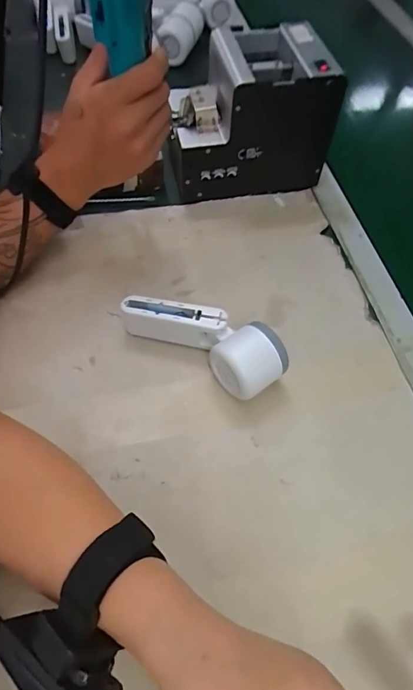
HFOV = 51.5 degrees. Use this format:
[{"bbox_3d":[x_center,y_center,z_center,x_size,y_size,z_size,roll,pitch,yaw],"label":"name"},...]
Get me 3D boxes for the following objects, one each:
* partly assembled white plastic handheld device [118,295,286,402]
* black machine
[{"bbox_3d":[-0.003,-0.010,0.415,0.165,0.052,0.057,32,62,15],"label":"partly assembled white plastic handheld device"},{"bbox_3d":[0.047,-0.279,0.529,0.182,0.150,0.123,-9,60,-9],"label":"black machine"}]

